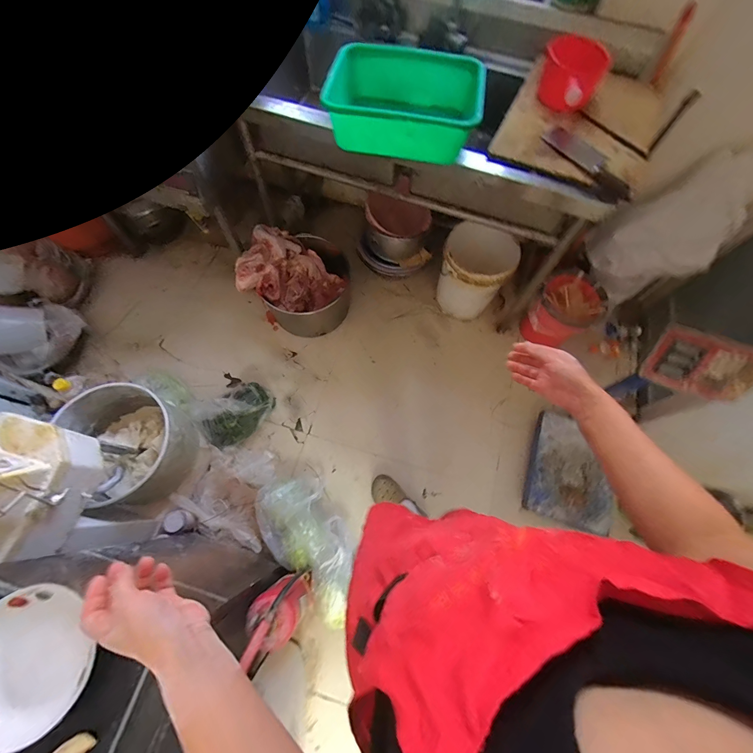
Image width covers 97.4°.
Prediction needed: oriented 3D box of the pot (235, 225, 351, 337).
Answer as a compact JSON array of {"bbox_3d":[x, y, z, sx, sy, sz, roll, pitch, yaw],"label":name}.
[{"bbox_3d":[-0.334,-0.431,1.462,0.440,0.349,0.386,-2,70,-2],"label":"pot"}]

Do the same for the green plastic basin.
[{"bbox_3d":[0.078,-0.700,0.867,0.366,0.146,0.236,17,70,5],"label":"green plastic basin"}]

